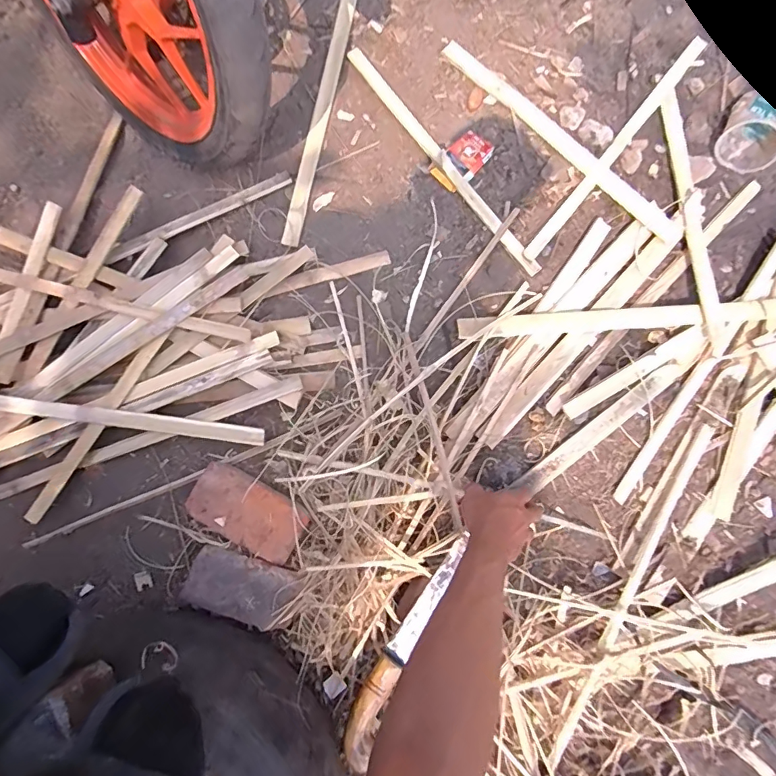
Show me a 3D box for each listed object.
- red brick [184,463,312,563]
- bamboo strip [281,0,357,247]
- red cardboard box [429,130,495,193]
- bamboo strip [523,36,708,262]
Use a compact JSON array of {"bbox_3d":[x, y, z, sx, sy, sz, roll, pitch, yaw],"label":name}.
[{"bbox_3d":[-0.208,0.186,0.679,0.170,0.040,0.088,26,81,5],"label":"red brick"},{"bbox_3d":[-0.116,-0.502,0.806,0.031,0.013,0.534,11,80,2],"label":"bamboo strip"},{"bbox_3d":[0.130,-0.391,0.778,0.066,0.012,0.112,43,83,7],"label":"red cardboard box"},{"bbox_3d":[0.391,-0.411,0.773,0.023,0.017,0.506,39,82,7],"label":"bamboo strip"}]

